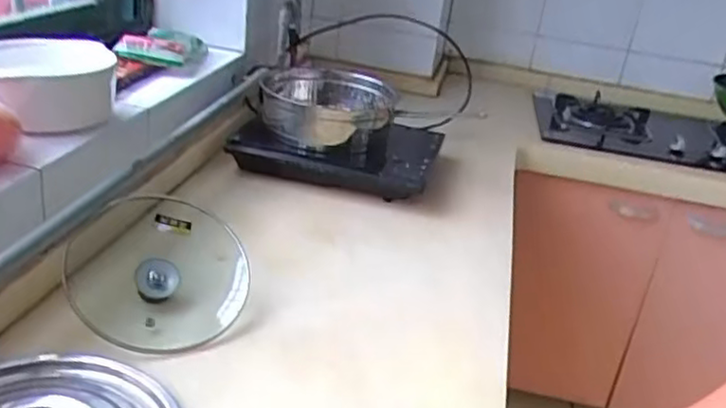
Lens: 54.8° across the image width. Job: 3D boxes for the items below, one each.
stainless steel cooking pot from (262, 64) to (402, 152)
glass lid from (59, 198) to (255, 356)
[{"bbox_3d":[-0.062,-0.181,1.296,0.236,0.084,0.241,7,26,-3],"label":"stainless steel cooking pot"},{"bbox_3d":[-0.238,0.081,0.827,0.207,0.050,0.190,21,51,-28],"label":"glass lid"}]

